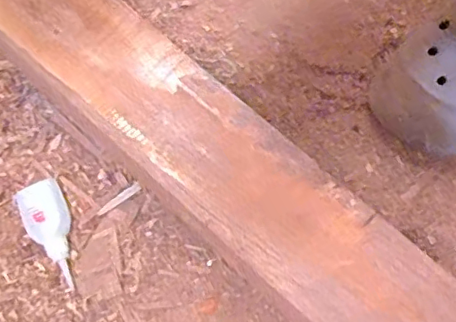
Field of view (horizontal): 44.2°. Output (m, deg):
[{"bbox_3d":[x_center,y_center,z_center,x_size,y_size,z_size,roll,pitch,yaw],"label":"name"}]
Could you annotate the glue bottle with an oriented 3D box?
[{"bbox_3d":[-0.136,0.057,0.436,0.033,0.016,0.083,-22,75,-5],"label":"glue bottle"}]

